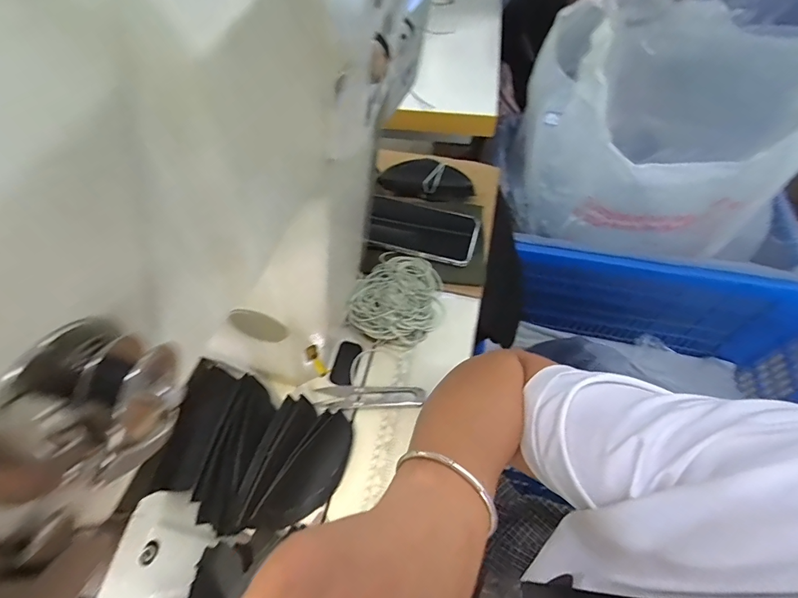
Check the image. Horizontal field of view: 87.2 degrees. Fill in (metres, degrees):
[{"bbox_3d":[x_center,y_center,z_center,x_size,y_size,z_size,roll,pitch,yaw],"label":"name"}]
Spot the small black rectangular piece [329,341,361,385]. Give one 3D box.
[{"bbox_3d":[-0.061,0.073,0.473,0.024,0.010,0.053,11,58,8],"label":"small black rectangular piece"}]

